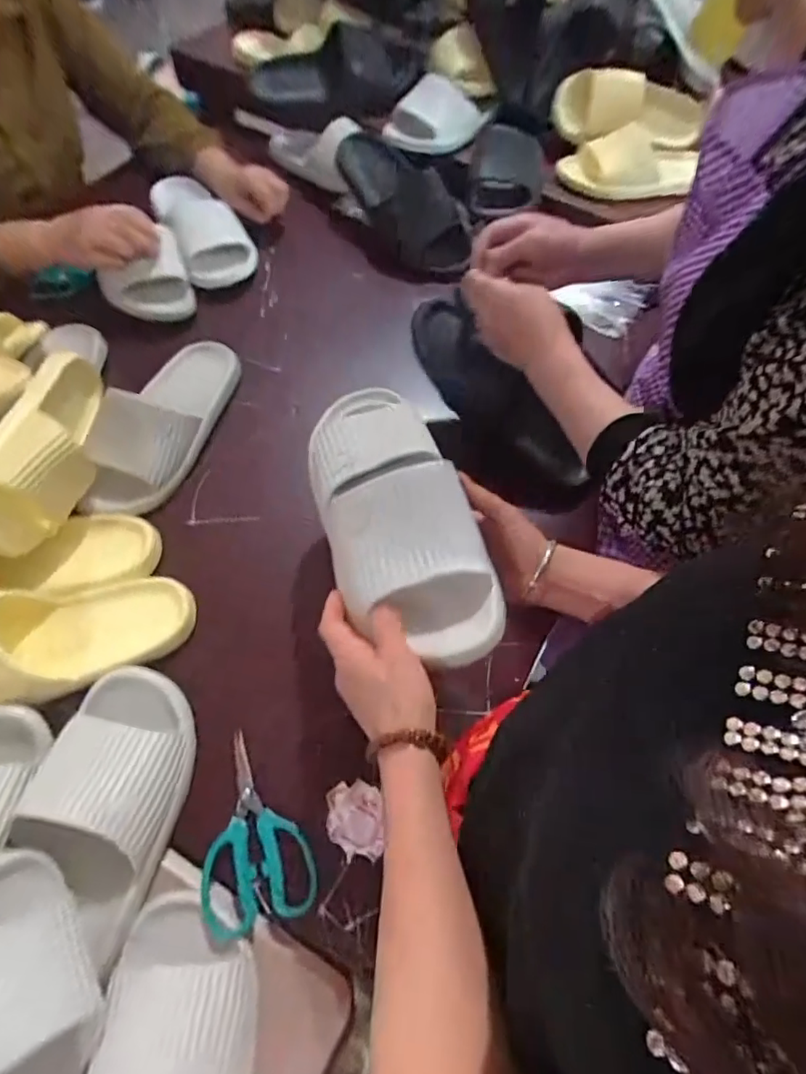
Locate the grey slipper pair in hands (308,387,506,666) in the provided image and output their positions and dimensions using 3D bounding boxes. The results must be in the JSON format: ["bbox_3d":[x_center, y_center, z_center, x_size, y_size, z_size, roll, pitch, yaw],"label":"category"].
[{"bbox_3d":[-0.015,-0.036,0.461,0.108,0.075,0.286,-13,50,-12],"label":"grey slipper pair in hands"}]

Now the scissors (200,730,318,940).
[{"bbox_3d":[-0.130,0.245,0.484,0.089,0.009,0.147,-13,61,-12],"label":"scissors"}]

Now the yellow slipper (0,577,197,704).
[{"bbox_3d":[-0.317,0.087,0.524,0.224,0.059,0.092,-13,61,-12],"label":"yellow slipper"}]

